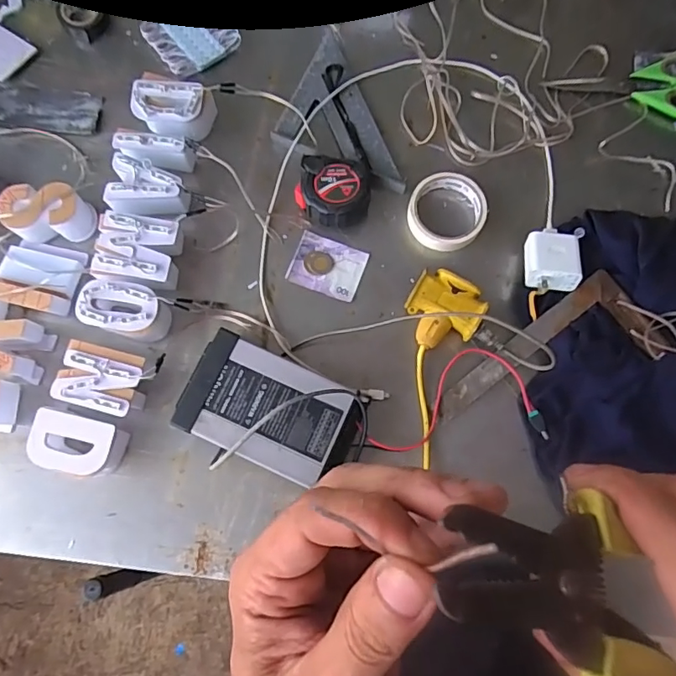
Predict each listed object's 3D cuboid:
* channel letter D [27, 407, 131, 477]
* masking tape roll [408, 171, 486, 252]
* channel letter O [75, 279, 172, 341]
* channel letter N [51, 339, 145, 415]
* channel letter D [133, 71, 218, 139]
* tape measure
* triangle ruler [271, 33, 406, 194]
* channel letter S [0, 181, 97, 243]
[{"bbox_3d":[-0.266,0.110,0.534,0.090,0.049,0.058,14,78,2],"label":"channel letter D"},{"bbox_3d":[0.128,-0.147,0.608,0.089,0.022,0.090,0,78,-1],"label":"masking tape roll"},{"bbox_3d":[-0.231,-0.028,0.569,0.091,0.054,0.055,14,78,2],"label":"channel letter O"},{"bbox_3d":[-0.245,0.046,0.552,0.087,0.051,0.064,15,78,0],"label":"channel letter N"},{"bbox_3d":[-0.199,-0.273,0.623,0.089,0.050,0.066,15,78,2],"label":"channel letter D"},{"bbox_3d":[-0.005,-0.173,0.606,0.084,0.036,0.084,3,78,0],"label":"tape measure"},{"bbox_3d":[-0.015,-0.264,0.639,0.124,0.014,0.225,-23,77,-7],"label":"triangle ruler"},{"bbox_3d":[-0.330,-0.141,0.592,0.091,0.047,0.060,4,78,0],"label":"channel letter S"}]

